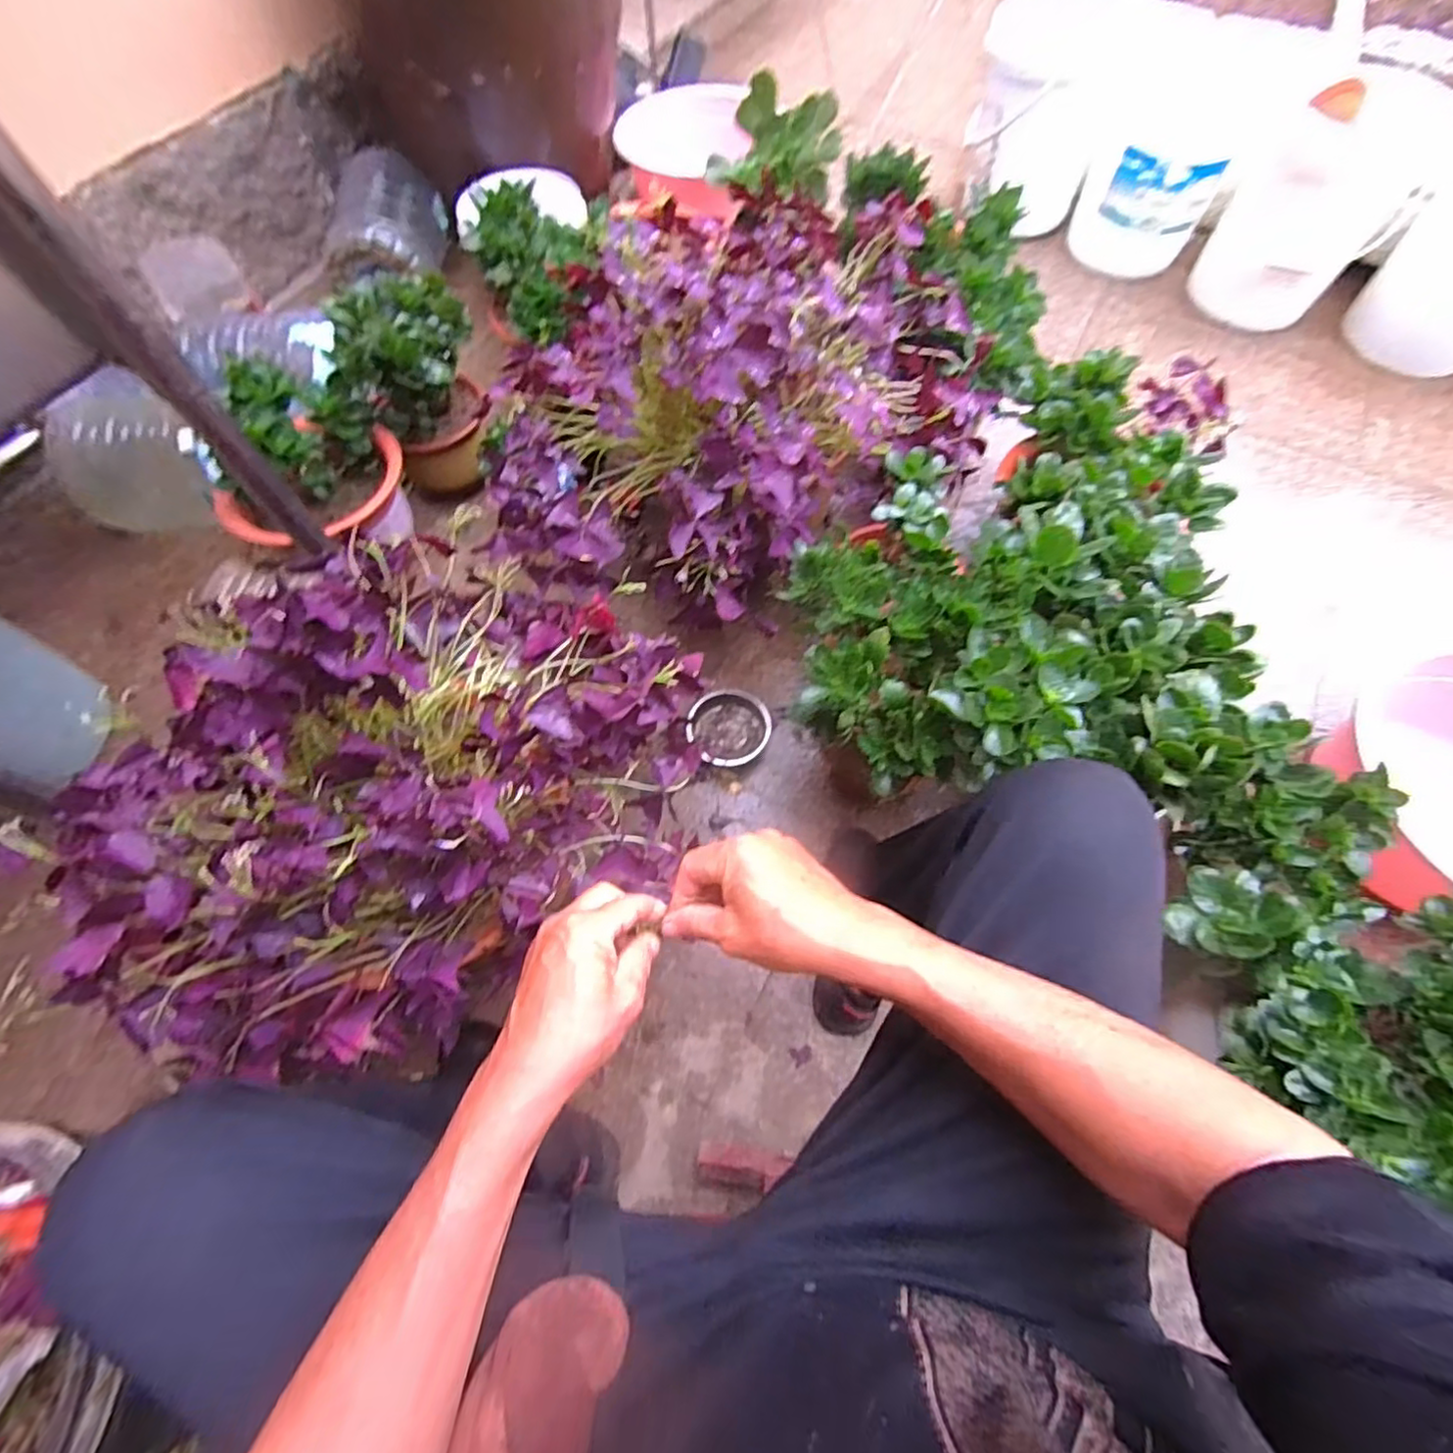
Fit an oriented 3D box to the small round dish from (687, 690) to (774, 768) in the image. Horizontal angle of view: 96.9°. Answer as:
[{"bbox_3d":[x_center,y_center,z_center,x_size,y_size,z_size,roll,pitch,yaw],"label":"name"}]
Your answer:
[{"bbox_3d":[0.003,-0.002,1.017,0.130,0.044,0.127,0,64,0],"label":"small round dish"}]

